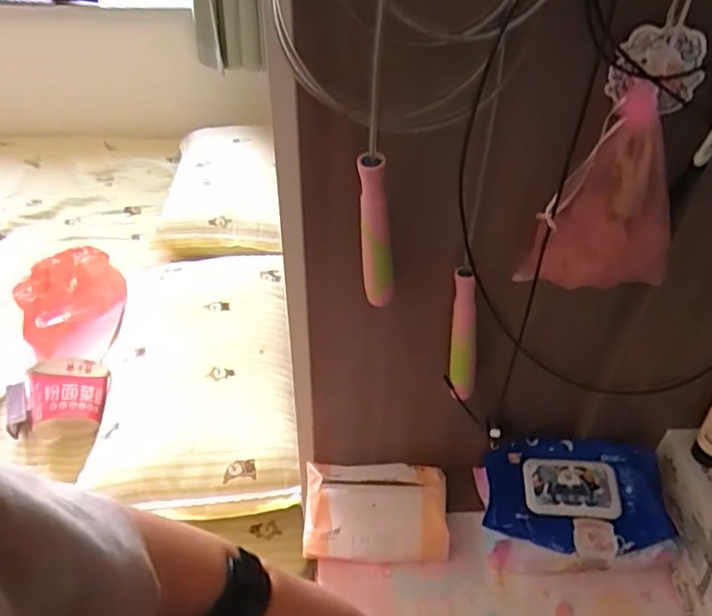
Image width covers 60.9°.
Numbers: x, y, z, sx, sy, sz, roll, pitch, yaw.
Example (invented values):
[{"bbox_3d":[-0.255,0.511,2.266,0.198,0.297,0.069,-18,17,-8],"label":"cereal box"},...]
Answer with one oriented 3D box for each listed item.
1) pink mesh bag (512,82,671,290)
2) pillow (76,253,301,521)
[{"bbox_3d":[0.189,-0.079,0.440,0.100,0.145,0.032,-1,42,-3],"label":"pink mesh bag"},{"bbox_3d":[-0.303,0.110,1.156,0.366,0.099,0.620,-4,43,-6],"label":"pillow"}]

